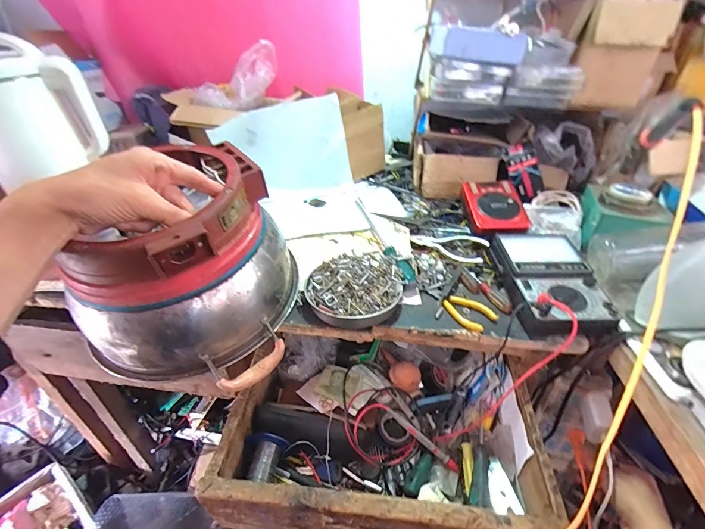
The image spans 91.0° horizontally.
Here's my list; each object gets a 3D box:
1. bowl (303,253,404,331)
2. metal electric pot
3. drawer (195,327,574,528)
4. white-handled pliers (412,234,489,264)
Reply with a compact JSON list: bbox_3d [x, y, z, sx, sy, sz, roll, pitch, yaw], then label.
[{"bbox_3d":[0.001,0.035,0.501,0.132,0.032,0.128,1,37,-1],"label":"bowl"},{"bbox_3d":[-0.185,-0.002,0.433,0.198,0.216,0.203,-1,37,-3],"label":"metal electric pot"},{"bbox_3d":[0.039,0.220,0.503,0.385,0.110,0.280,5,37,4],"label":"drawer"},{"bbox_3d":[0.161,-0.035,0.589,0.128,0.023,0.049,22,67,37],"label":"white-handled pliers"}]

